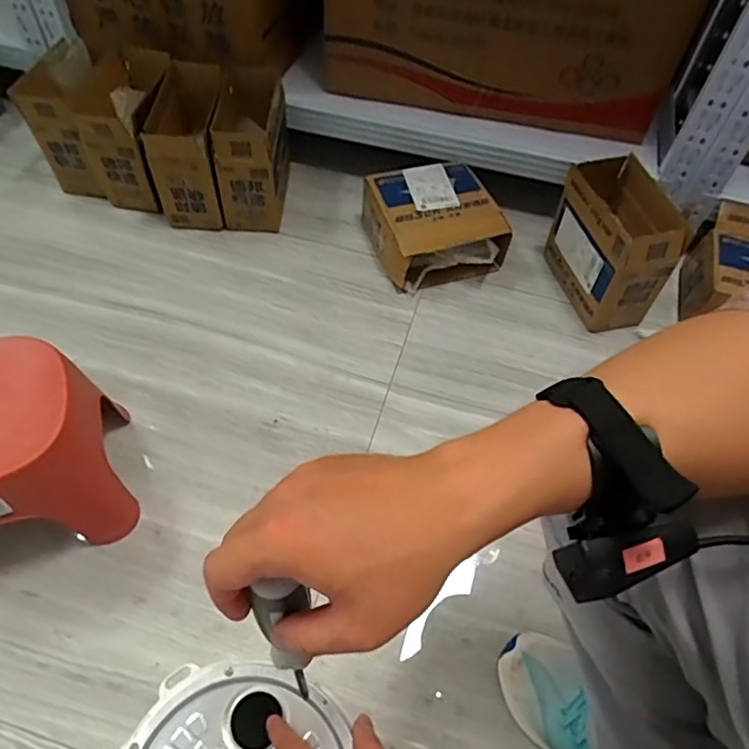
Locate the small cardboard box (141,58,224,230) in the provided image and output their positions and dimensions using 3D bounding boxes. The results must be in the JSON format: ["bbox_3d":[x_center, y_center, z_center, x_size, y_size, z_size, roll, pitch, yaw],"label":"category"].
[{"bbox_3d":[-0.323,-0.395,1.038,0.116,0.208,0.190,-3,55,-5],"label":"small cardboard box"}]

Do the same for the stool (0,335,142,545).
[{"bbox_3d":[-0.417,0.096,0.681,0.217,0.207,0.185,-12,56,-11],"label":"stool"}]

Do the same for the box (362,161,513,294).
[{"bbox_3d":[0.101,-0.260,1.032,0.206,0.098,0.220,-14,56,-13],"label":"box"}]

